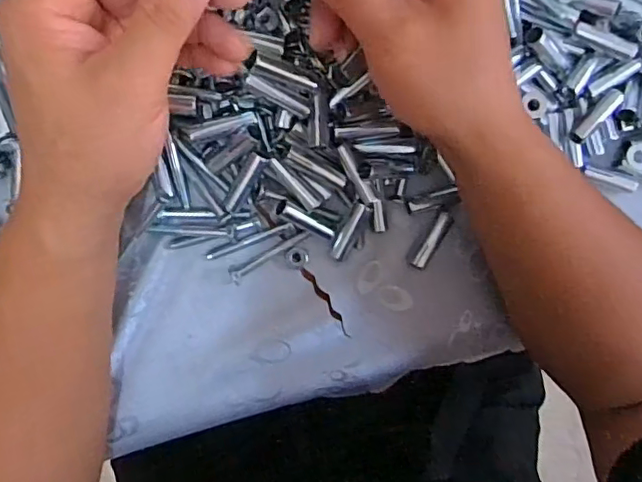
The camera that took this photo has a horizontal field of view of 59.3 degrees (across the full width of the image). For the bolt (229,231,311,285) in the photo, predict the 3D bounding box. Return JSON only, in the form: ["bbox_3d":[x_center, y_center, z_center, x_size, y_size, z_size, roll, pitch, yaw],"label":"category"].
[{"bbox_3d":[-0.032,0.008,0.347,0.054,0.007,0.011,-32,96,-5],"label":"bolt"}]

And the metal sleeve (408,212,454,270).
[{"bbox_3d":[0.070,0.000,0.357,0.009,0.008,0.040,33,88,-8],"label":"metal sleeve"}]

